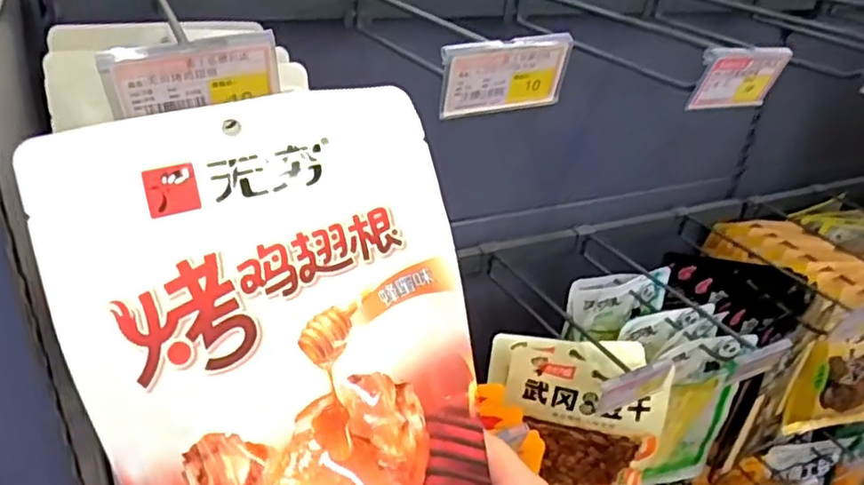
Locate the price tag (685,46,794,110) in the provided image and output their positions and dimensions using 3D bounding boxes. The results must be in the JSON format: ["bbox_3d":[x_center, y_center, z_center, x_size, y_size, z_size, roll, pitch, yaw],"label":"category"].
[{"bbox_3d":[0.220,-0.118,0.473,0.076,0.051,0.010,-9,50,-25],"label":"price tag"}]

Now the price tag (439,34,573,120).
[{"bbox_3d":[0.044,-0.099,0.393,0.081,0.049,0.004,-10,48,-19],"label":"price tag"}]

